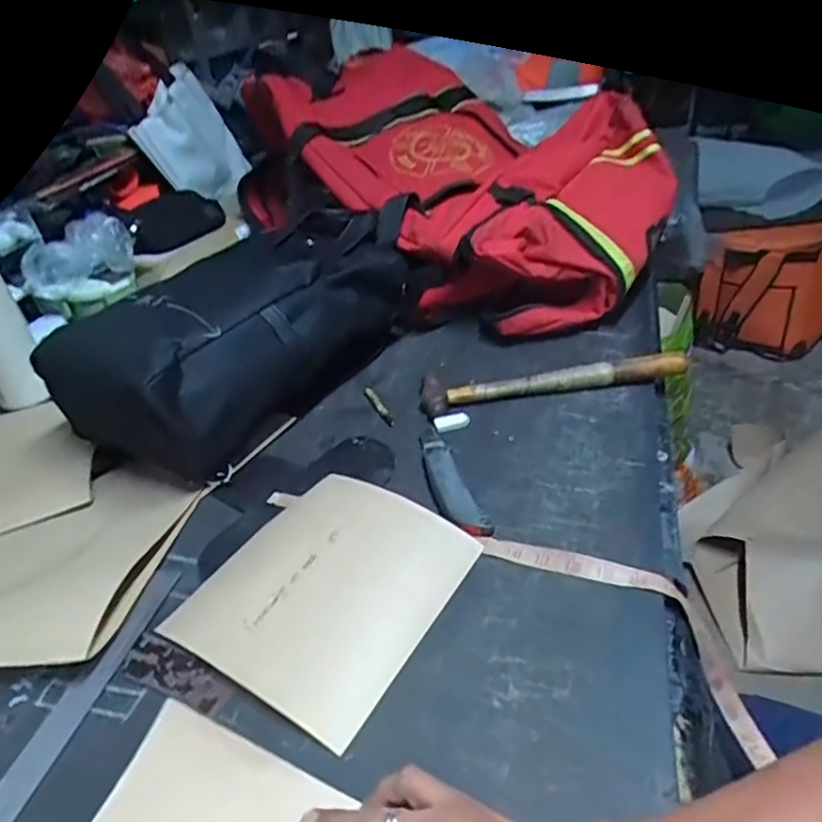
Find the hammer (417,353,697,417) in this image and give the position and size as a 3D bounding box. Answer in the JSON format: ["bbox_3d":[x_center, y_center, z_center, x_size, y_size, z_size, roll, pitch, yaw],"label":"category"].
[{"bbox_3d":[0.161,-0.037,0.715,0.303,0.027,0.056,-8,33,0],"label":"hammer"}]

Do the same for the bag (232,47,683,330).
[{"bbox_3d":[0.021,-0.406,1.033,0.379,0.275,0.821,-28,39,-24],"label":"bag"}]

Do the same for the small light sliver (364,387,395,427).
[{"bbox_3d":[-0.039,-0.006,0.726,0.013,0.005,0.087,-18,34,-16],"label":"small light sliver"}]

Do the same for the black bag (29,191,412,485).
[{"bbox_3d":[-0.182,-0.121,0.790,0.220,0.154,0.478,19,42,35],"label":"black bag"}]

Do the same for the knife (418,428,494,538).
[{"bbox_3d":[0.033,0.065,0.602,0.038,0.012,0.164,-14,33,-9],"label":"knife"}]

